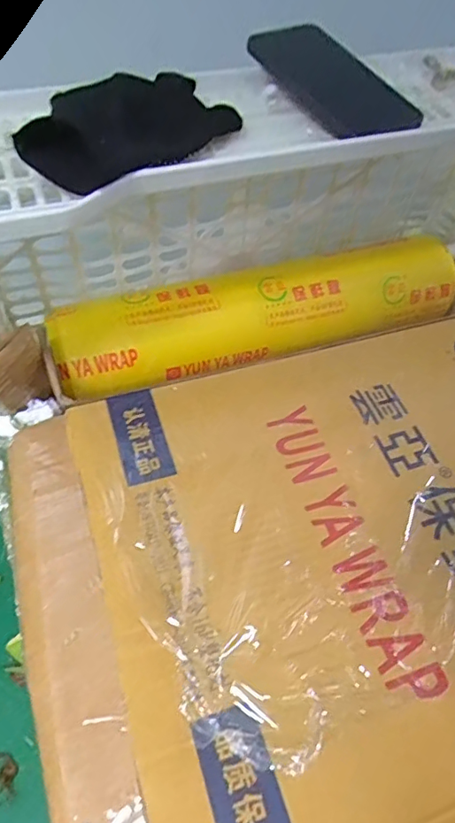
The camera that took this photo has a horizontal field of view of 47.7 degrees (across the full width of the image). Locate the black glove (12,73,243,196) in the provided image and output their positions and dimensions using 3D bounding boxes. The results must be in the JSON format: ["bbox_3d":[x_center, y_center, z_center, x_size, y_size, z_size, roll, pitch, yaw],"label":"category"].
[{"bbox_3d":[-0.069,-0.199,0.356,0.155,0.028,0.082,-38,64,-26],"label":"black glove"}]

